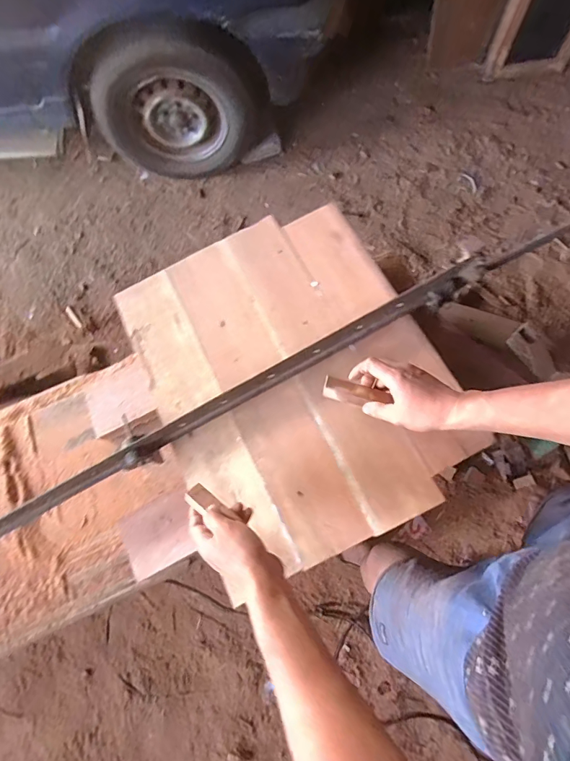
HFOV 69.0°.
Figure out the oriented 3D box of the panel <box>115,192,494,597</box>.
[{"bbox_3d":[0.005,-0.021,0.675,0.431,0.018,0.553,-27,70,-2],"label":"panel"}]

